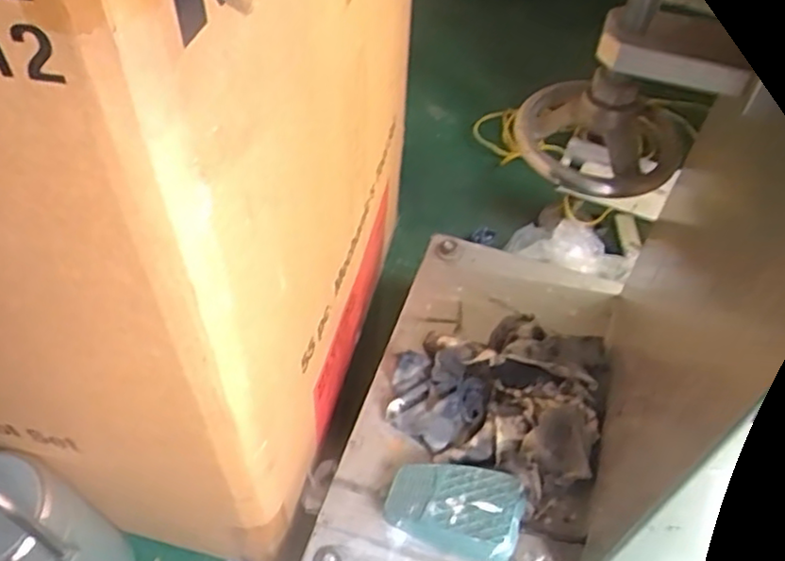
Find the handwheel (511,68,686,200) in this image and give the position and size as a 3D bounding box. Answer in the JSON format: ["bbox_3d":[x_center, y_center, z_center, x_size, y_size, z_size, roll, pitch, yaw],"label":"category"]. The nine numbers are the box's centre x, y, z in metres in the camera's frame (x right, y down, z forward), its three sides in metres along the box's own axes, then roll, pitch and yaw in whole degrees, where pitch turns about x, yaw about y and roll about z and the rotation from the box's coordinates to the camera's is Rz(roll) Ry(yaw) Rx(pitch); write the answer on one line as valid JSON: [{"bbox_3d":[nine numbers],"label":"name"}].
[{"bbox_3d":[0.114,-0.088,0.372,0.090,0.049,0.070,22,55,13],"label":"handwheel"}]

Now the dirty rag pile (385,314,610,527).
[{"bbox_3d":[0.093,0.110,0.631,0.194,0.084,0.179,21,55,13],"label":"dirty rag pile"}]

